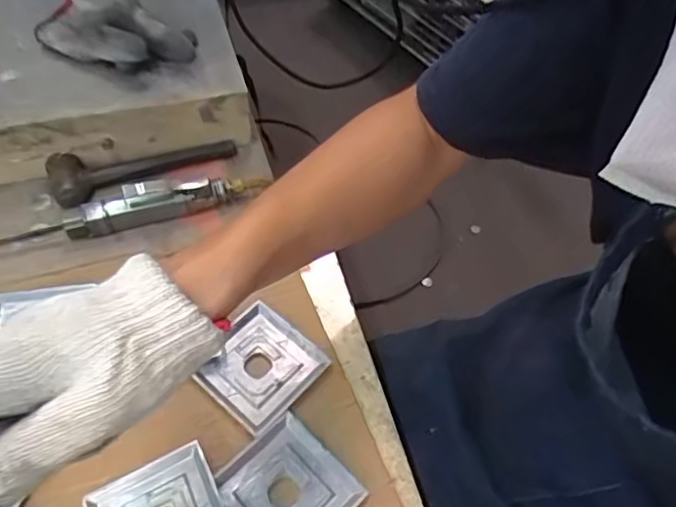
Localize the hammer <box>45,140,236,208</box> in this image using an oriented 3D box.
[{"bbox_3d":[-0.204,-0.095,0.627,0.188,0.038,0.043,-17,54,-15],"label":"hammer"}]

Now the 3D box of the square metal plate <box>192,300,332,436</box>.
[{"bbox_3d":[-0.066,0.094,0.501,0.087,0.014,0.089,35,58,23],"label":"square metal plate"}]

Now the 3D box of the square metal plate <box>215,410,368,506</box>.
[{"bbox_3d":[-0.040,0.177,0.445,0.088,0.009,0.087,39,60,25],"label":"square metal plate"}]

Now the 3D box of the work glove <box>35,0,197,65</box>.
[{"bbox_3d":[-0.237,-0.240,0.631,0.177,0.044,0.084,18,54,11],"label":"work glove"}]

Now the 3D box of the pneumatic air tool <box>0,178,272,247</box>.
[{"bbox_3d":[-0.213,-0.043,0.583,0.277,0.047,0.030,-13,53,-12],"label":"pneumatic air tool"}]

